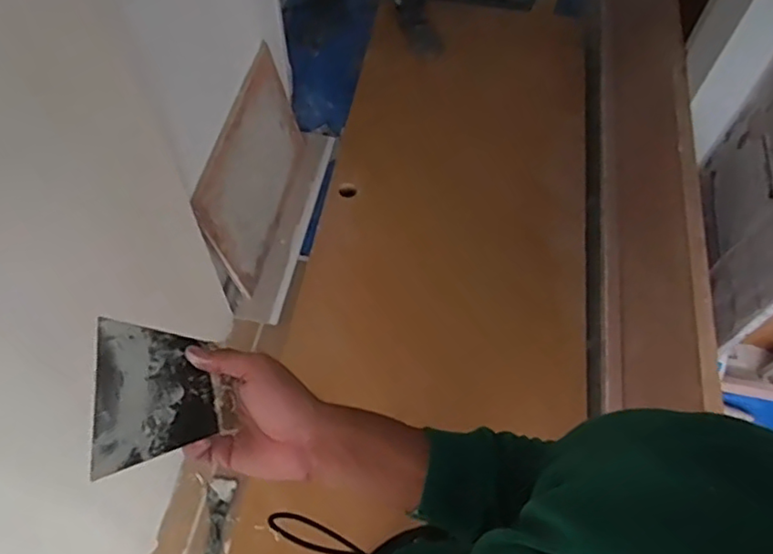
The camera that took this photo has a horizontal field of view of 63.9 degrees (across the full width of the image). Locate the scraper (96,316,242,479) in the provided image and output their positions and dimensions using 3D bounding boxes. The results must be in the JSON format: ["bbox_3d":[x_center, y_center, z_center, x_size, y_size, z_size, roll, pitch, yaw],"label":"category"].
[{"bbox_3d":[-0.171,0.084,0.475,0.094,0.005,0.132,0,43,-23],"label":"scraper"}]

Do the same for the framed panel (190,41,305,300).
[{"bbox_3d":[-0.380,-0.320,1.807,0.037,0.425,0.642,3,59,17],"label":"framed panel"}]

